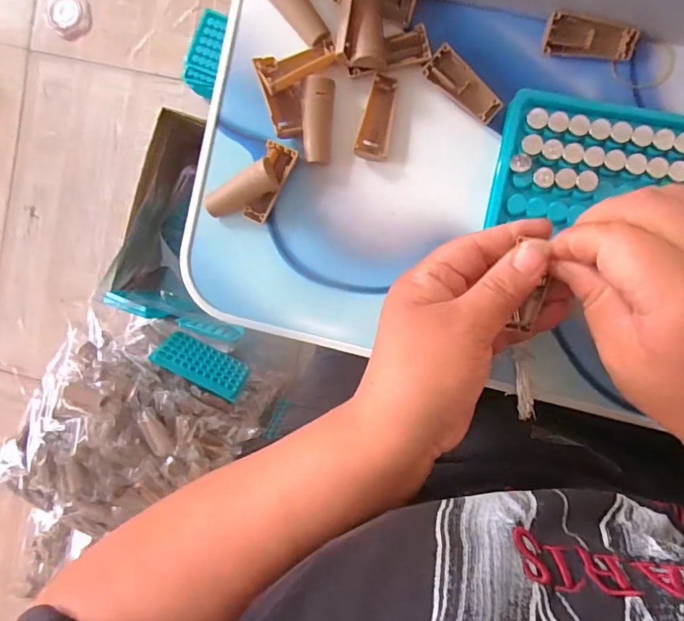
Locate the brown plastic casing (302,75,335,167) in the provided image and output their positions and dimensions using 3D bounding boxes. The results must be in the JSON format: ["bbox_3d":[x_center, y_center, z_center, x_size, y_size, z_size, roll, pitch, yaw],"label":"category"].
[{"bbox_3d":[-0.015,-0.116,0.279,0.018,0.015,0.049,4,94,5],"label":"brown plastic casing"}]

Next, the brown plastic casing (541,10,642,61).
[{"bbox_3d":[0.144,-0.158,0.266,0.051,0.008,0.020,9,124,2],"label":"brown plastic casing"}]

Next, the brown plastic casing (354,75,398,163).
[{"bbox_3d":[0.022,-0.117,0.280,0.019,0.010,0.049,11,95,5],"label":"brown plastic casing"}]

